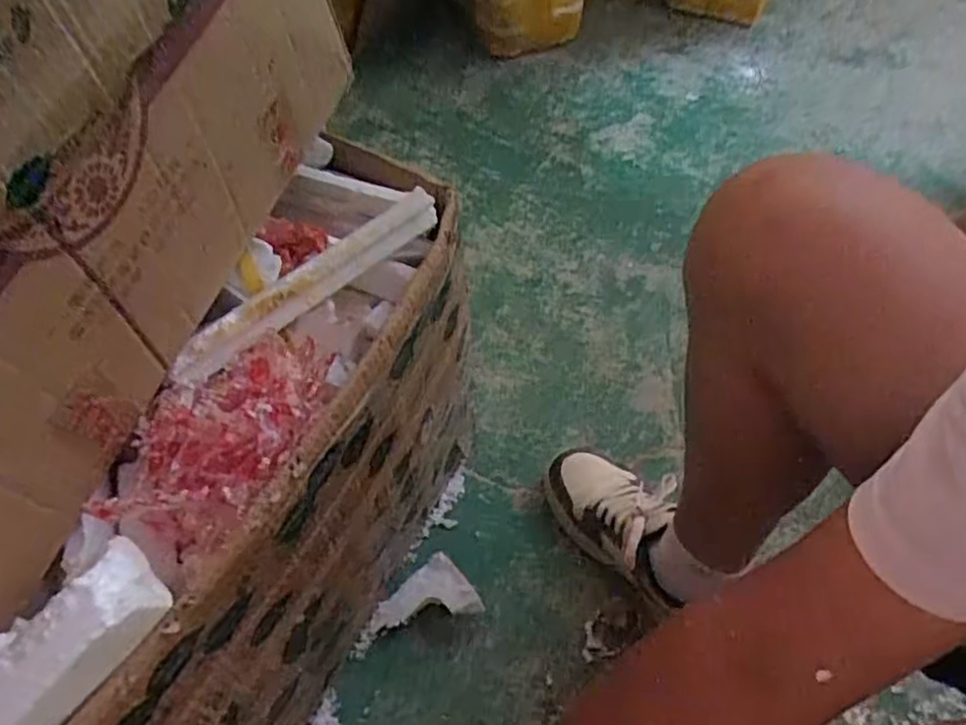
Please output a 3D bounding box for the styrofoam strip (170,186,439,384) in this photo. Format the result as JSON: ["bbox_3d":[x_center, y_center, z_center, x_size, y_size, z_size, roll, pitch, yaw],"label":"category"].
[{"bbox_3d":[-0.133,-0.066,0.541,0.032,0.017,0.239,37,63,26],"label":"styrofoam strip"}]

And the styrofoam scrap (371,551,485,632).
[{"bbox_3d":[-0.067,0.254,0.780,0.127,0.018,0.067,-22,52,14],"label":"styrofoam scrap"}]

